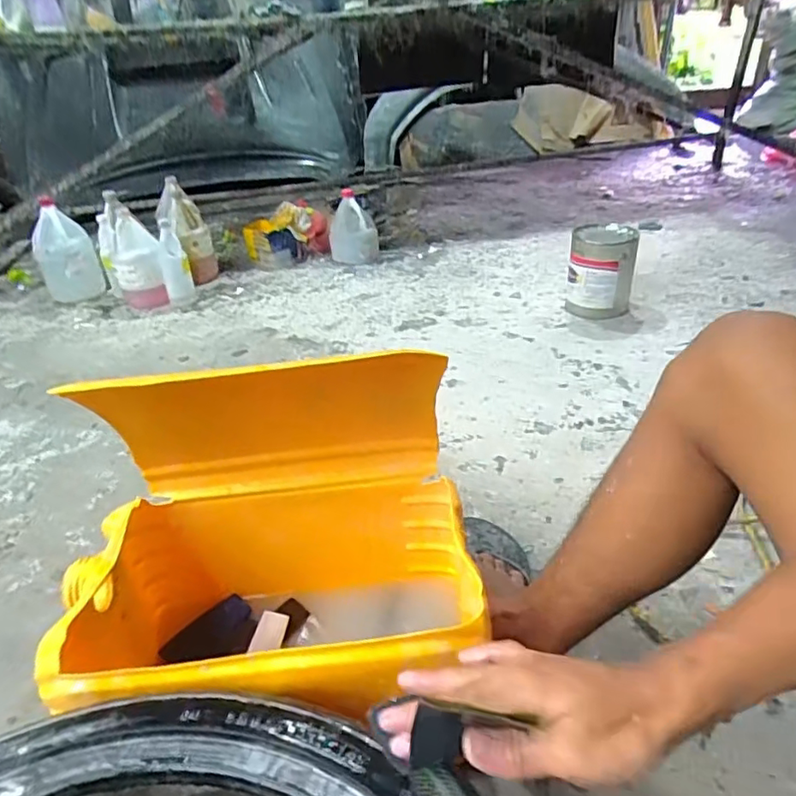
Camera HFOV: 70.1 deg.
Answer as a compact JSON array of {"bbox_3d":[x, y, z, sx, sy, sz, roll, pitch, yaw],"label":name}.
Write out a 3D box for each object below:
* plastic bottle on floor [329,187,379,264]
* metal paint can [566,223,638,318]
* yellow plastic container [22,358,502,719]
[{"bbox_3d":[-0.146,-0.563,1.881,0.153,0.202,0.149,-3,34,2],"label":"plastic bottle on floor"},{"bbox_3d":[0.534,-0.334,1.492,0.160,0.208,0.140,9,36,19],"label":"metal paint can"},{"bbox_3d":[-0.125,0.158,0.560,0.380,0.385,0.249,-6,32,-2],"label":"yellow plastic container"}]

